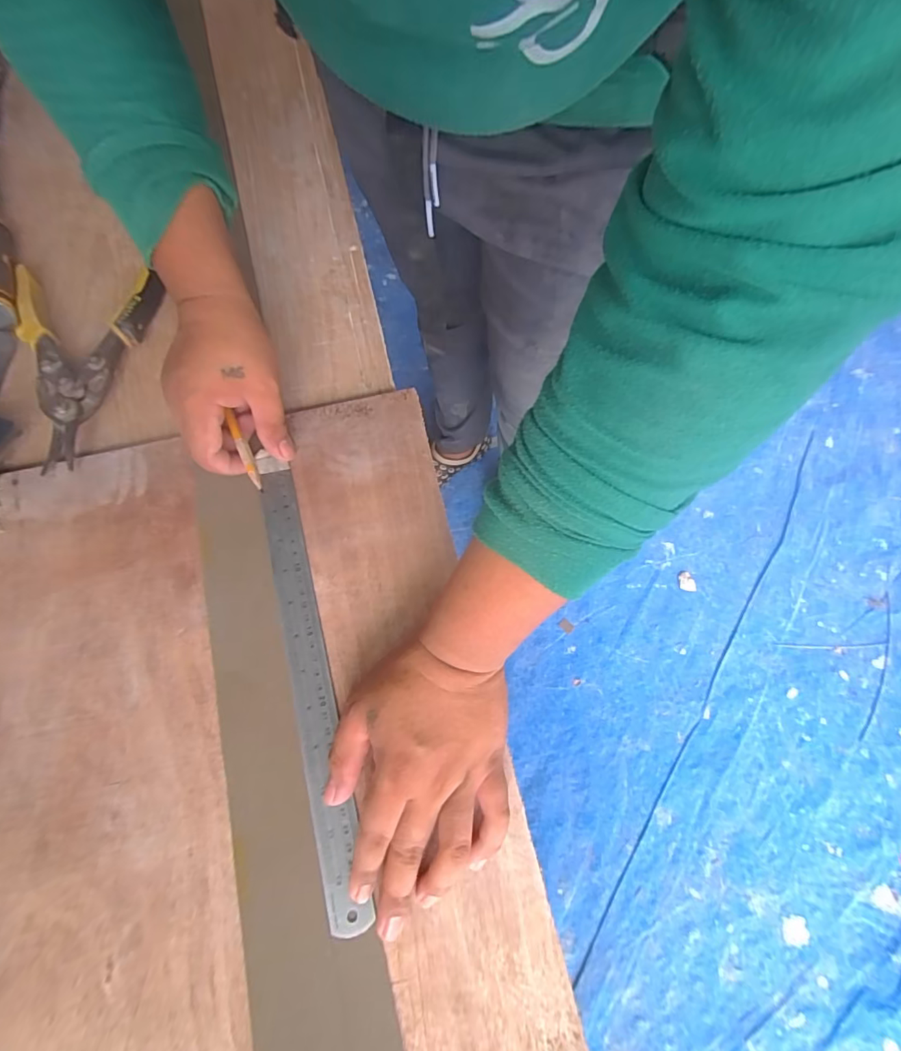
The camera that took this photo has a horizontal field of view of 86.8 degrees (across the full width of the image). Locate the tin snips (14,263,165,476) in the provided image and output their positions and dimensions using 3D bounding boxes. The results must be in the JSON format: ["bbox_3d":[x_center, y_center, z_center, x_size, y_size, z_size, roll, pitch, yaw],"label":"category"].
[{"bbox_3d":[-0.343,-0.144,0.428,0.125,0.025,0.205,-2,70,-1],"label":"tin snips"}]

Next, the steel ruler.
[{"bbox_3d":[-0.104,0.094,0.342,0.027,0.005,0.328,-14,70,-10],"label":"steel ruler"}]

